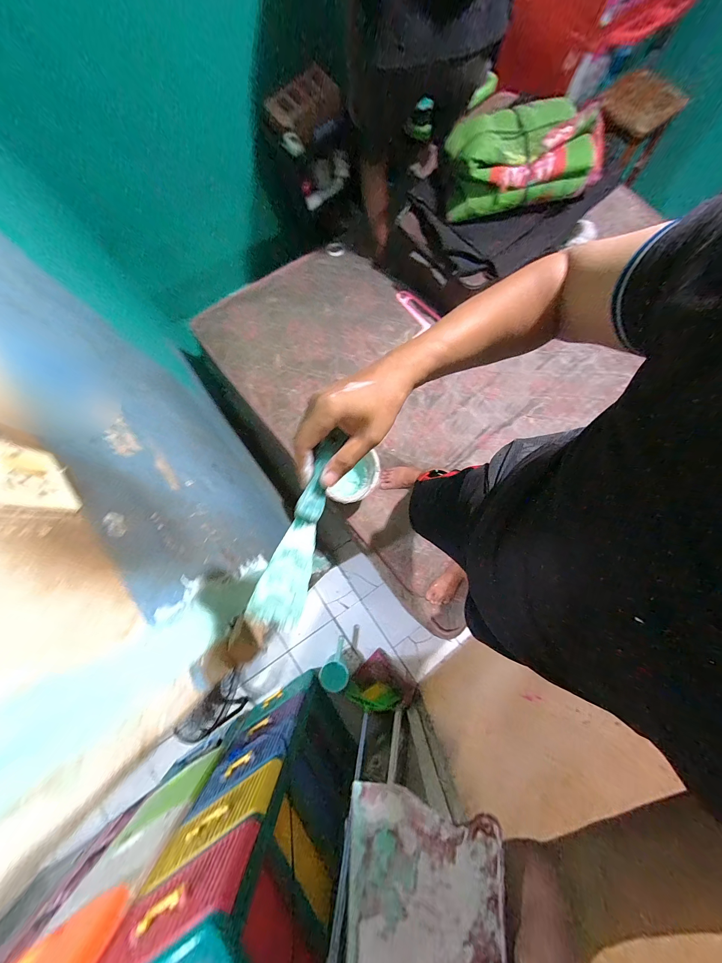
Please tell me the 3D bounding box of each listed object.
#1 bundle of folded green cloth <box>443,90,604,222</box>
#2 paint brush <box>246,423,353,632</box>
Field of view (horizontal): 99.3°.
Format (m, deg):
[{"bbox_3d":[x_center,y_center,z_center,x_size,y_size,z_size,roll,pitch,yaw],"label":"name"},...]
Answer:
[{"bbox_3d":[0.541,-1.104,1.024,0.512,0.147,0.273,-13,79,-3],"label":"bundle of folded green cloth"},{"bbox_3d":[-0.049,0.046,0.302,0.048,0.012,0.191,25,85,-16],"label":"paint brush"}]

